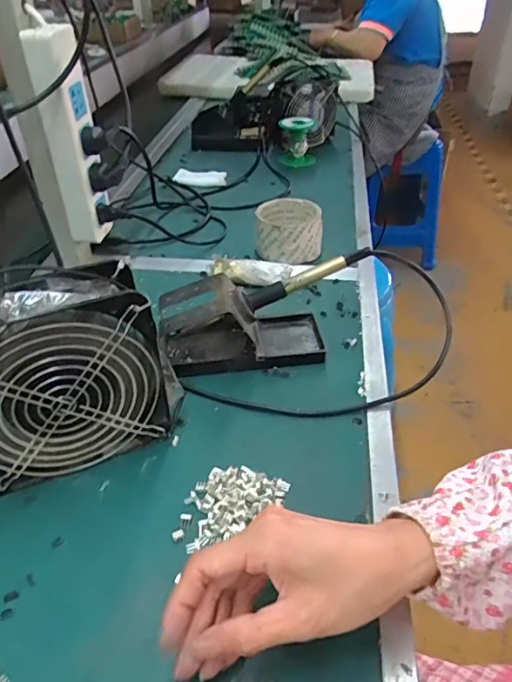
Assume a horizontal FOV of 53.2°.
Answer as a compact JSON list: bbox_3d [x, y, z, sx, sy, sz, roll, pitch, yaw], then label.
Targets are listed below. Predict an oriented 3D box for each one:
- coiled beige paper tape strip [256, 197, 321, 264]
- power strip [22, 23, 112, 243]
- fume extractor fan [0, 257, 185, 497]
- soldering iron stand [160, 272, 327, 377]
[{"bbox_3d":[0.044,-0.140,0.666,0.084,0.059,0.086,0,39,0],"label":"coiled beige paper tape strip"},{"bbox_3d":[-0.202,-0.216,0.562,0.052,0.217,0.039,-15,41,-18],"label":"power strip"},{"bbox_3d":[-0.143,0.026,0.381,0.155,0.154,0.062,-14,41,-16],"label":"fume extractor fan"},{"bbox_3d":[-0.013,-0.019,0.499,0.153,0.070,0.076,-6,40,-7],"label":"soldering iron stand"}]

